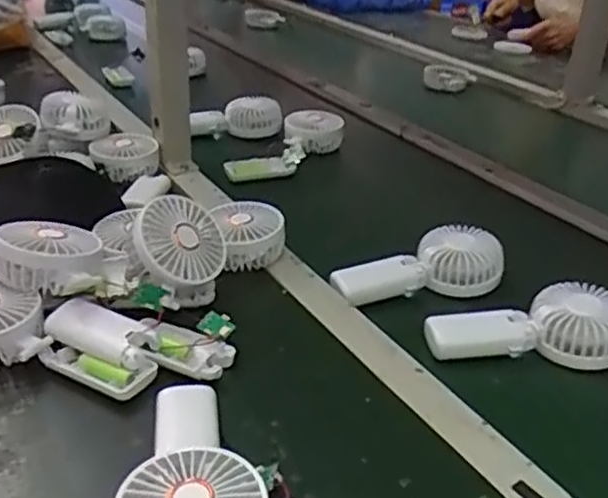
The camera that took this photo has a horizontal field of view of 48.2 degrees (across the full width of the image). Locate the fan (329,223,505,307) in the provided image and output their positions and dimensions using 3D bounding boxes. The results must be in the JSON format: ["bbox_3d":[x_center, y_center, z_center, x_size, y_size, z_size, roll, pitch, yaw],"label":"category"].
[{"bbox_3d":[0.118,0.024,0.711,0.182,0.048,0.076,-15,32,-8],"label":"fan"}]

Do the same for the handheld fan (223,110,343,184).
[{"bbox_3d":[-0.024,-0.148,0.965,0.089,0.060,0.214,15,31,22],"label":"handheld fan"}]

